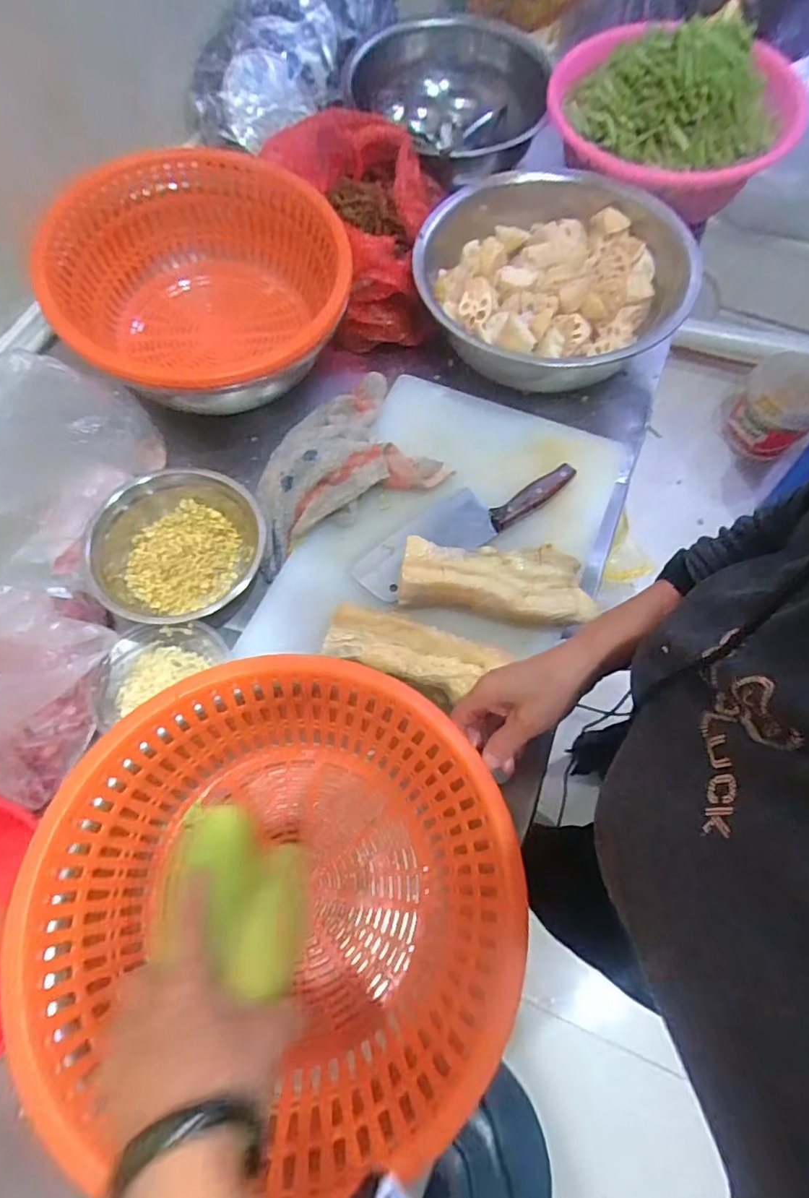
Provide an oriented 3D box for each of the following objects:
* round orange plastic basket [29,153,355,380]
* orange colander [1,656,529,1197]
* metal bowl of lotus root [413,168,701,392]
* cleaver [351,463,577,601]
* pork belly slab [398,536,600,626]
[{"bbox_3d":[-0.255,-0.396,0.759,0.369,0.149,0.376,0,66,-1],"label":"round orange plastic basket"},{"bbox_3d":[-0.093,0.232,0.476,0.340,0.154,0.333,0,66,-1],"label":"orange colander"},{"bbox_3d":[0.208,-0.431,0.791,0.337,0.127,0.351,0,66,-1],"label":"metal bowl of lotus root"},{"bbox_3d":[0.071,-0.094,0.681,0.283,0.027,0.073,-32,71,-14],"label":"cleaver"},{"bbox_3d":[0.099,-0.019,0.630,0.202,0.034,0.082,6,66,1],"label":"pork belly slab"}]

